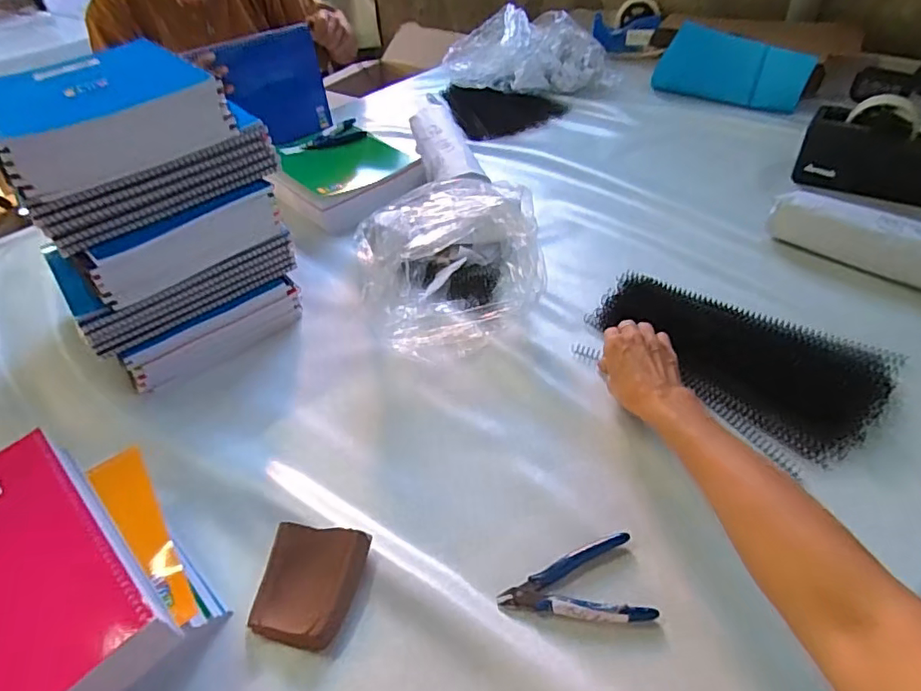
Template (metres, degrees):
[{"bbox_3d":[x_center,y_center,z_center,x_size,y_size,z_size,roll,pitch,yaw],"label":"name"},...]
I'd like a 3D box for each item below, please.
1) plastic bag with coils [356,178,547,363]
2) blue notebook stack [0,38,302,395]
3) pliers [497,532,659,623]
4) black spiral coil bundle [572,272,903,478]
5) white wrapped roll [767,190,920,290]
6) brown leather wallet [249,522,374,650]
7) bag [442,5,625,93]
[{"bbox_3d":[-0.005,-0.124,0.709,0.211,0.121,0.282,-5,42,2],"label":"plastic bag with coils"},{"bbox_3d":[-0.372,-0.172,0.683,0.256,0.292,0.248,-29,47,-23],"label":"blue notebook stack"},{"bbox_3d":[0.090,0.195,0.450,0.116,0.013,0.071,-10,42,-4],"label":"pliers"},{"bbox_3d":[0.287,0.010,0.613,0.297,0.040,0.174,34,57,31],"label":"black spiral coil bundle"},{"bbox_3d":[0.527,-0.110,0.660,0.056,0.064,0.303,-35,49,-28],"label":"white wrapped roll"},{"bbox_3d":[-0.131,0.199,0.470,0.087,0.029,0.092,7,44,15],"label":"brown leather wallet"},{"bbox_3d":[0.144,-0.636,1.206,0.357,0.134,0.194,-8,42,-2],"label":"bag"}]

